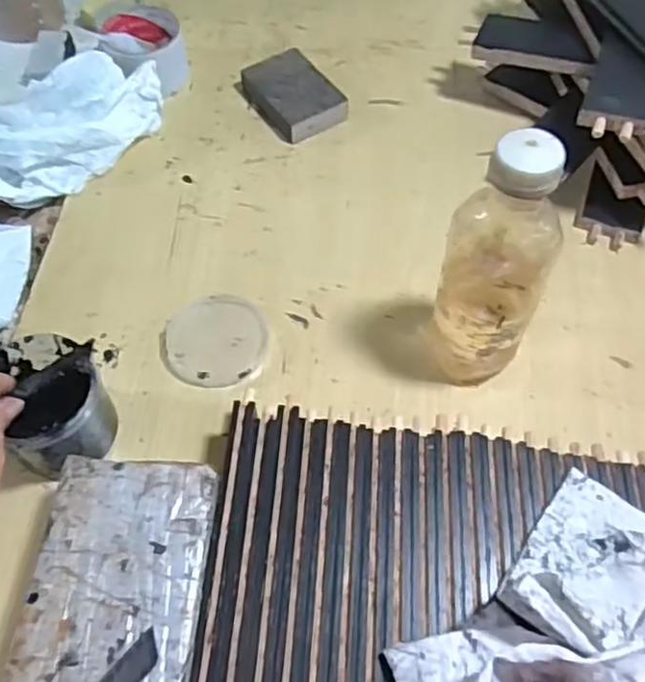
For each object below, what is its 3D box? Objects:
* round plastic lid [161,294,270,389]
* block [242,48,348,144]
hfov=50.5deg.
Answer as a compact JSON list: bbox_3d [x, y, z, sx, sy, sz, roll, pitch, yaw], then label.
[{"bbox_3d":[-0.088,-0.001,0.561,0.084,0.007,0.087,0,58,1],"label":"round plastic lid"},{"bbox_3d":[-0.028,-0.251,0.705,0.076,0.024,0.109,-34,64,-18],"label":"block"}]

